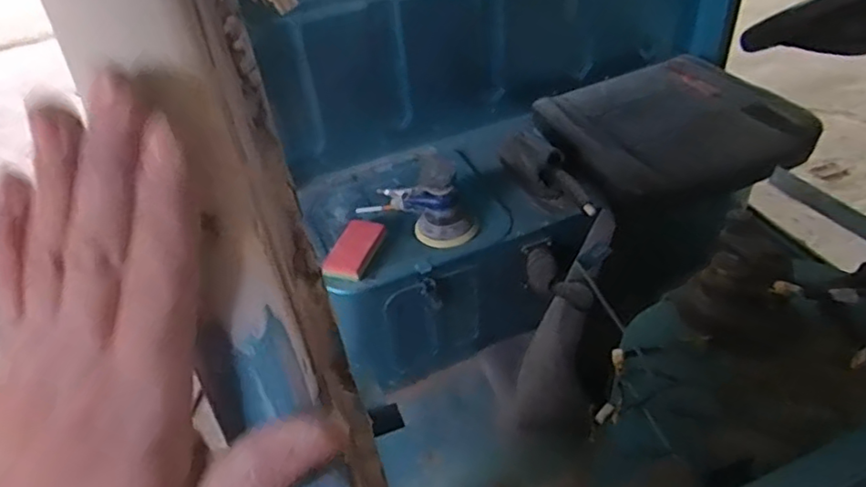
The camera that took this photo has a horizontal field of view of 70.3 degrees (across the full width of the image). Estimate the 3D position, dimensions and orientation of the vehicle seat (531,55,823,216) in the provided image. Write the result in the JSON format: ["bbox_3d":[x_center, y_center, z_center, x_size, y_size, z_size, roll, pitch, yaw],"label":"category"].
[{"bbox_3d":[0.449,-0.239,1.240,0.535,0.142,0.428,-19,44,-14],"label":"vehicle seat"}]

